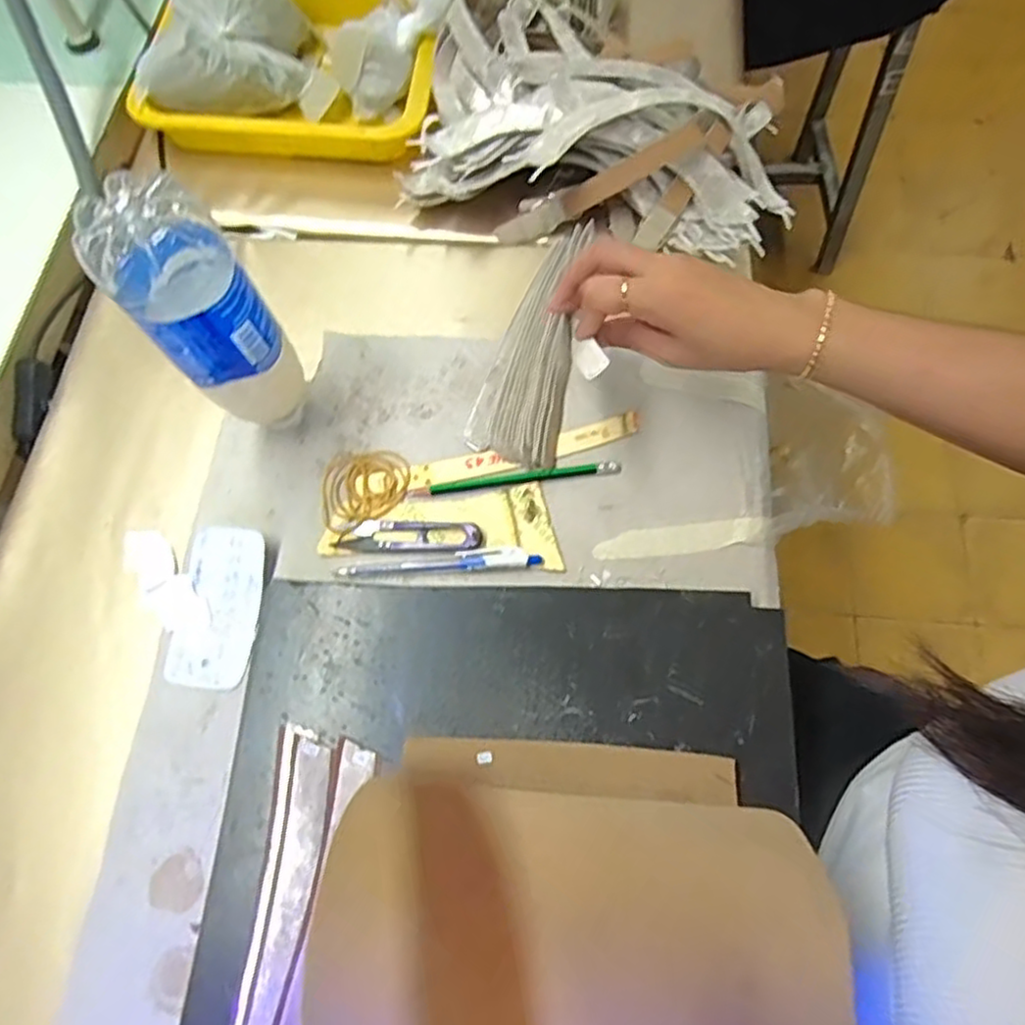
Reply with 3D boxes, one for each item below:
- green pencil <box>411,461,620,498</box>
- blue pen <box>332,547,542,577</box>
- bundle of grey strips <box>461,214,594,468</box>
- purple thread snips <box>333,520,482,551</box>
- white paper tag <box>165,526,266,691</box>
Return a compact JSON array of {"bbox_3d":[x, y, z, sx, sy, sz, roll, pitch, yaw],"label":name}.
[{"bbox_3d":[0.000,-0.025,0.484,0.147,0.011,0.010,-7,68,-1],"label":"green pencil"},{"bbox_3d":[-0.049,0.032,0.461,0.134,0.009,0.013,-3,68,0],"label":"blue pen"},{"bbox_3d":[0.017,-0.129,0.518,0.064,0.015,0.203,4,67,26],"label":"bundle of grey strips"},{"bbox_3d":[-0.070,0.014,0.468,0.095,0.009,0.021,0,68,2],"label":"purple thread snips"},{"bbox_3d":[-0.193,0.061,0.458,0.054,0.009,0.103,4,74,4],"label":"white paper tag"}]

